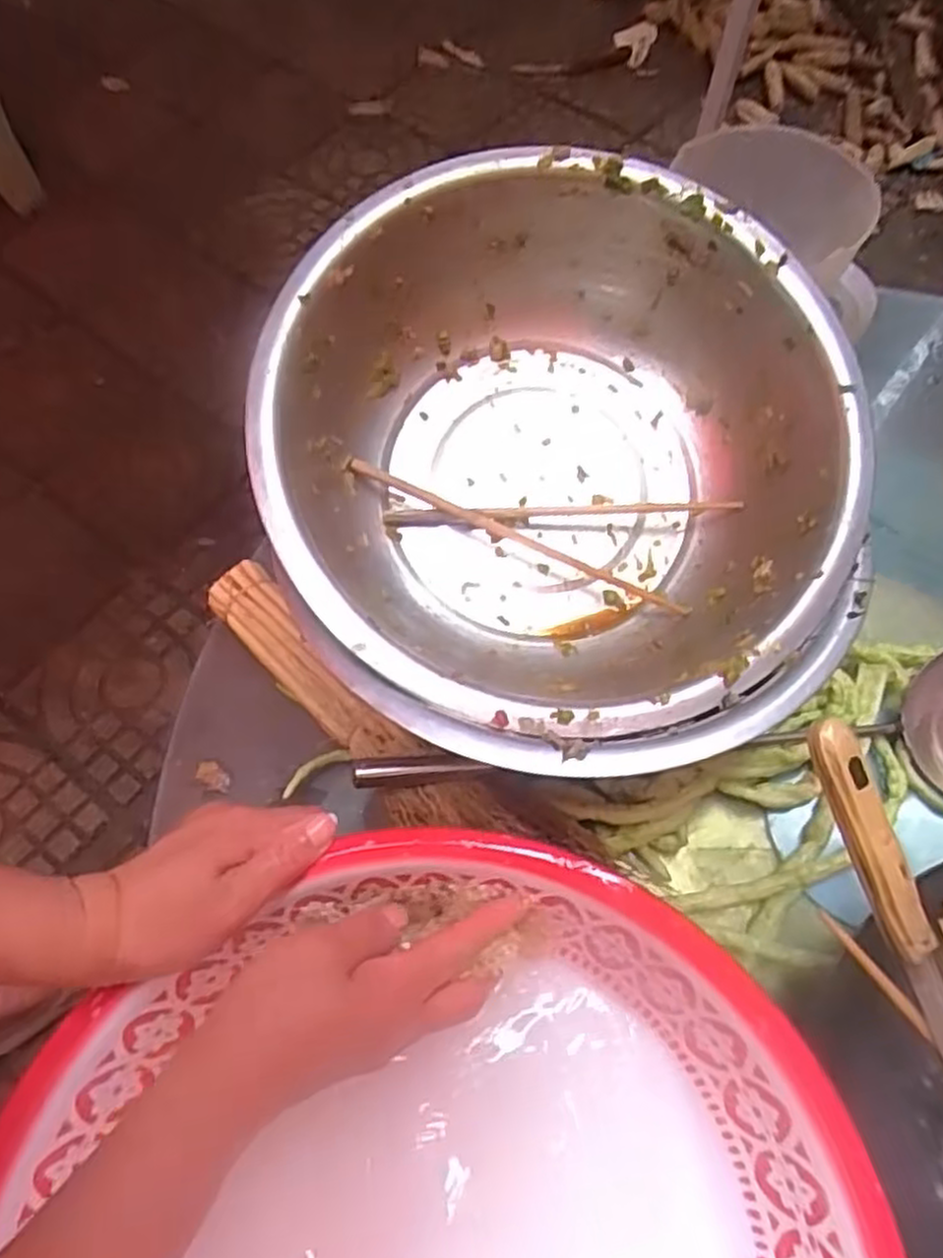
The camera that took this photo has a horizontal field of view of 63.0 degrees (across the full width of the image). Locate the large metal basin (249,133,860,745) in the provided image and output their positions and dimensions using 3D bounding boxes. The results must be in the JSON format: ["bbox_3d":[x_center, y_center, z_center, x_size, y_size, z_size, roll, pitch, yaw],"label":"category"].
[{"bbox_3d":[0.054,-0.097,0.469,0.332,0.155,0.326,0,66,0],"label":"large metal basin"}]

